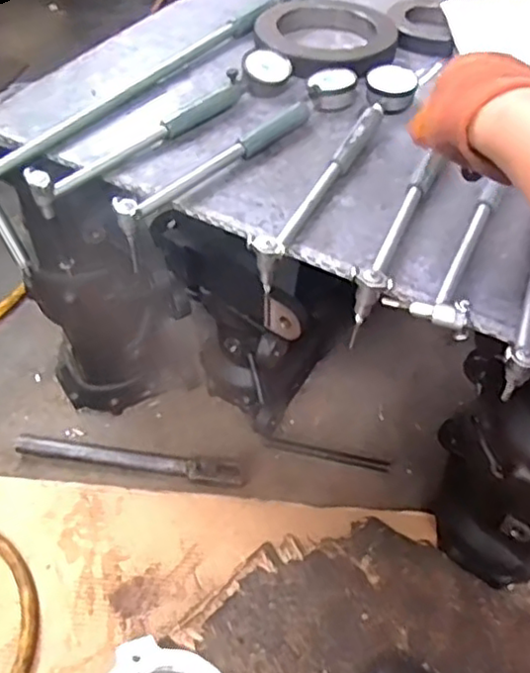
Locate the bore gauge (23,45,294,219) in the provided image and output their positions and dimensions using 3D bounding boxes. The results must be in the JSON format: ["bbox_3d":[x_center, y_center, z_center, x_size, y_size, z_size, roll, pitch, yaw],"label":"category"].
[{"bbox_3d":[-0.095,-0.226,0.686,0.051,0.041,0.353,36,56,26],"label":"bore gauge"}]

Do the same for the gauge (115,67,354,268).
[{"bbox_3d":[-0.016,-0.187,0.662,0.048,0.050,0.342,31,54,23],"label":"gauge"}]

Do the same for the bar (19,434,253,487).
[{"bbox_3d":[-0.194,0.174,0.950,0.329,0.022,0.037,7,49,4],"label":"bar"}]

